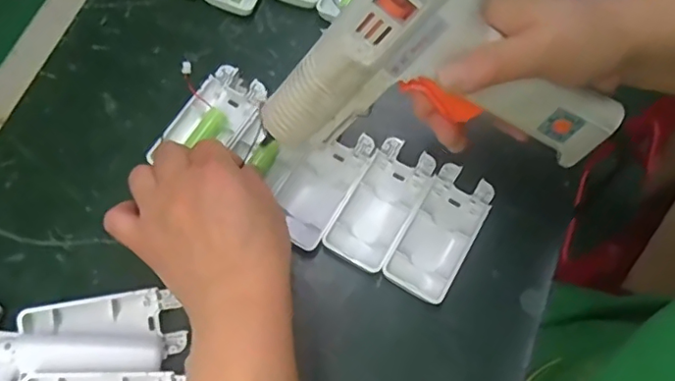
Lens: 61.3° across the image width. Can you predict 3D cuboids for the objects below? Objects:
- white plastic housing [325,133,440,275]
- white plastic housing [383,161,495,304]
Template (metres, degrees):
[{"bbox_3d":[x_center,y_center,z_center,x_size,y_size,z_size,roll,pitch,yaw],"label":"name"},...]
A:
[{"bbox_3d":[0.030,0.009,0.399,0.044,0.011,0.092,29,71,8],"label":"white plastic housing"},{"bbox_3d":[0.071,0.029,0.395,0.045,0.014,0.093,30,71,8],"label":"white plastic housing"}]

